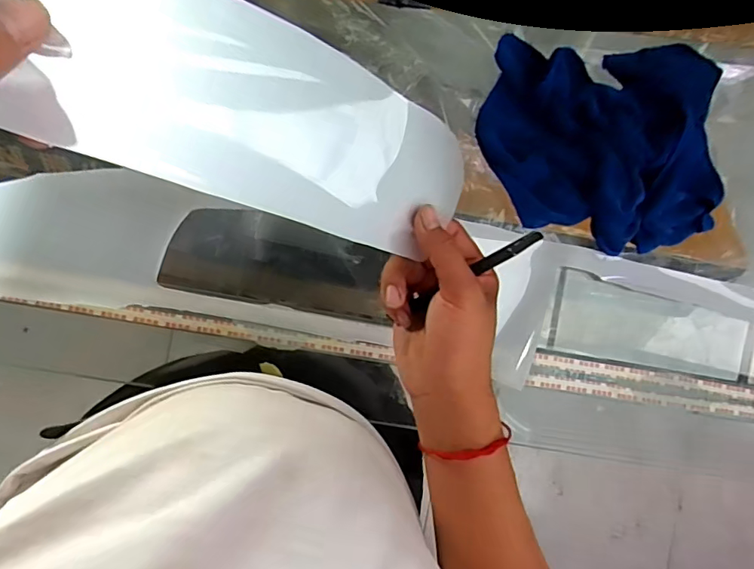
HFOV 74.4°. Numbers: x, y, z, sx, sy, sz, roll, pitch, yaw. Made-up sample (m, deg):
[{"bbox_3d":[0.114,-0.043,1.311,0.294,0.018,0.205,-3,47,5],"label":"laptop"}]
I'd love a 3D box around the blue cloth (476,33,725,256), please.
[{"bbox_3d":[0.236,-0.142,0.504,0.246,0.045,0.204,0,92,-7],"label":"blue cloth"}]

